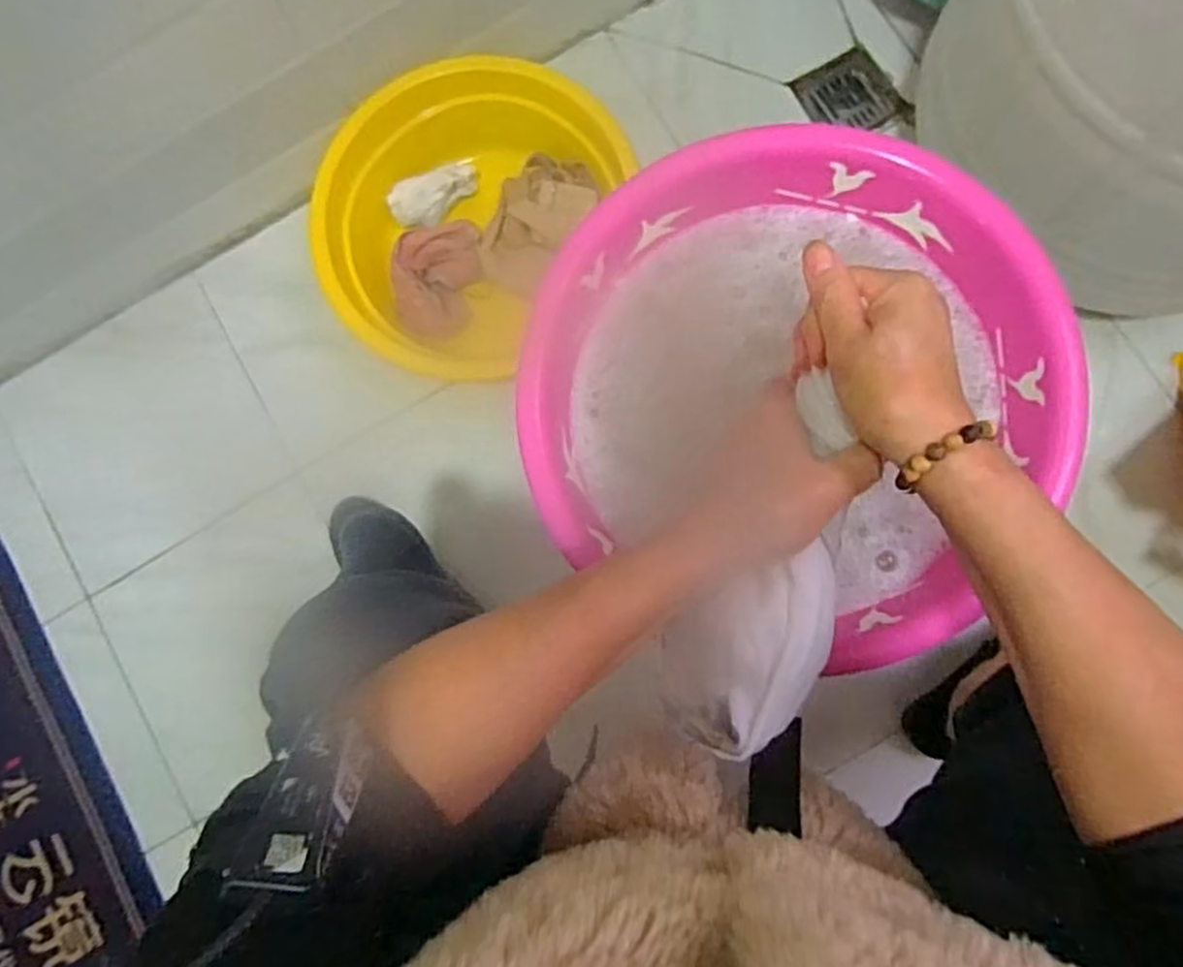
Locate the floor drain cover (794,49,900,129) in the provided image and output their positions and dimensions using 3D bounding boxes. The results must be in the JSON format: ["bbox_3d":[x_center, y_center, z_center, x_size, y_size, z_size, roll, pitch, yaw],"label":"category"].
[{"bbox_3d":[0.334,-0.505,0.981,0.110,0.013,0.106,-30,82,1],"label":"floor drain cover"}]

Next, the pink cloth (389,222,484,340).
[{"bbox_3d":[-0.192,-0.253,0.928,0.104,0.054,0.138,0,84,5],"label":"pink cloth"}]

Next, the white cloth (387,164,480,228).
[{"bbox_3d":[-0.198,-0.368,0.946,0.115,0.044,0.074,-17,83,3],"label":"white cloth"}]

